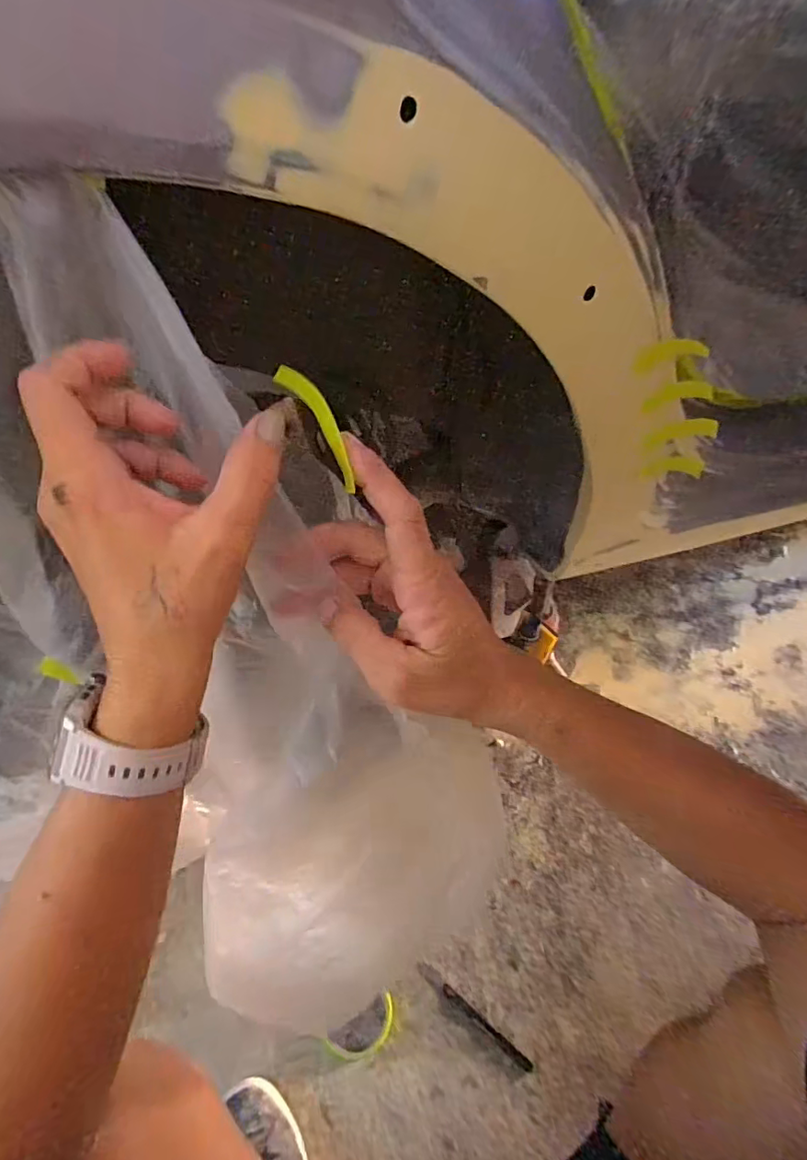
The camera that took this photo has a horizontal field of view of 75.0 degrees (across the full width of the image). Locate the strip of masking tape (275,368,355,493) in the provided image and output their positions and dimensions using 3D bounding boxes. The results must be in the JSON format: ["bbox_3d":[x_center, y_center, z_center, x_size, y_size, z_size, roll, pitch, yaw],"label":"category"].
[{"bbox_3d":[-0.036,-0.068,0.236,0.013,0.060,0.004,-32,13,3],"label":"strip of masking tape"}]

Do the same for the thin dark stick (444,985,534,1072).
[{"bbox_3d":[0.102,0.550,0.648,0.123,0.008,0.013,30,58,26],"label":"thin dark stick"}]

